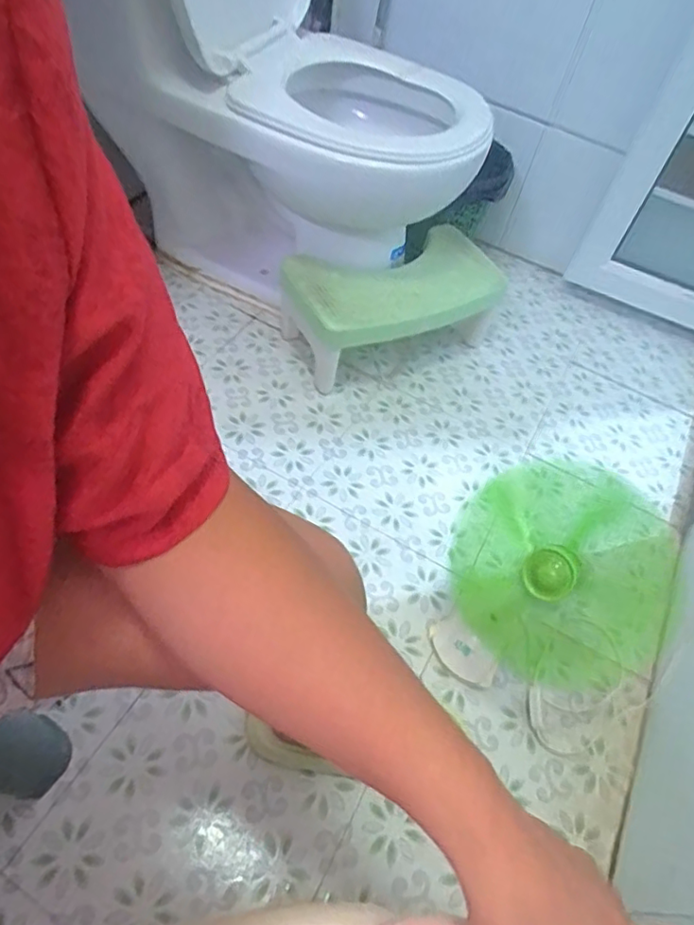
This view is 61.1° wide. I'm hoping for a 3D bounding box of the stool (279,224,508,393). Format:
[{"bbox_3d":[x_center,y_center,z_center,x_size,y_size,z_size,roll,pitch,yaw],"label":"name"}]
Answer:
[{"bbox_3d":[0.089,-0.300,1.159,0.437,0.183,0.239,-22,61,-24],"label":"stool"}]

